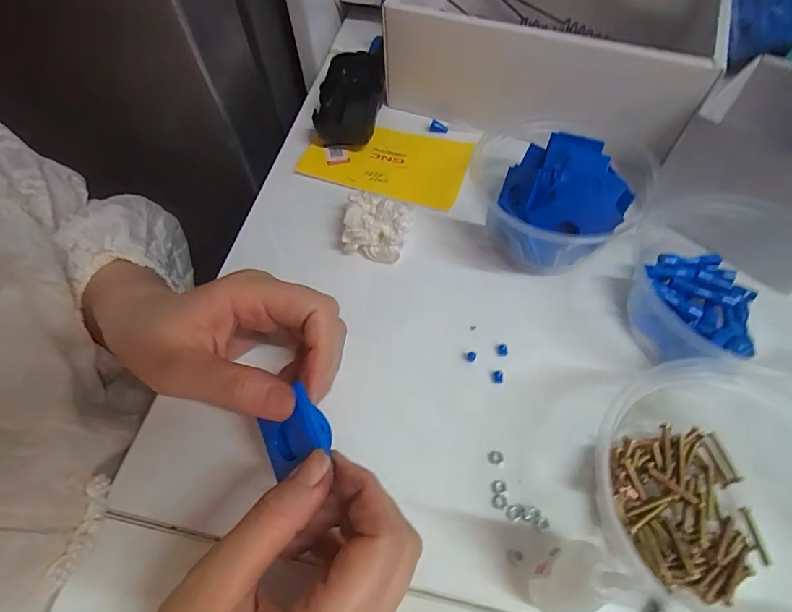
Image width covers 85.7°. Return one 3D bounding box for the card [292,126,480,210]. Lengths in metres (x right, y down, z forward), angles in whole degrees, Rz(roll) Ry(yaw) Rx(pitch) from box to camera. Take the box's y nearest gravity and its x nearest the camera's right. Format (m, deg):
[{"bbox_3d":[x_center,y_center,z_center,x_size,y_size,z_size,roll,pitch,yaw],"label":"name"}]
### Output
[{"bbox_3d":[-0.008,-0.123,0.361,0.135,0.007,0.074,16,61,12],"label":"card"}]

